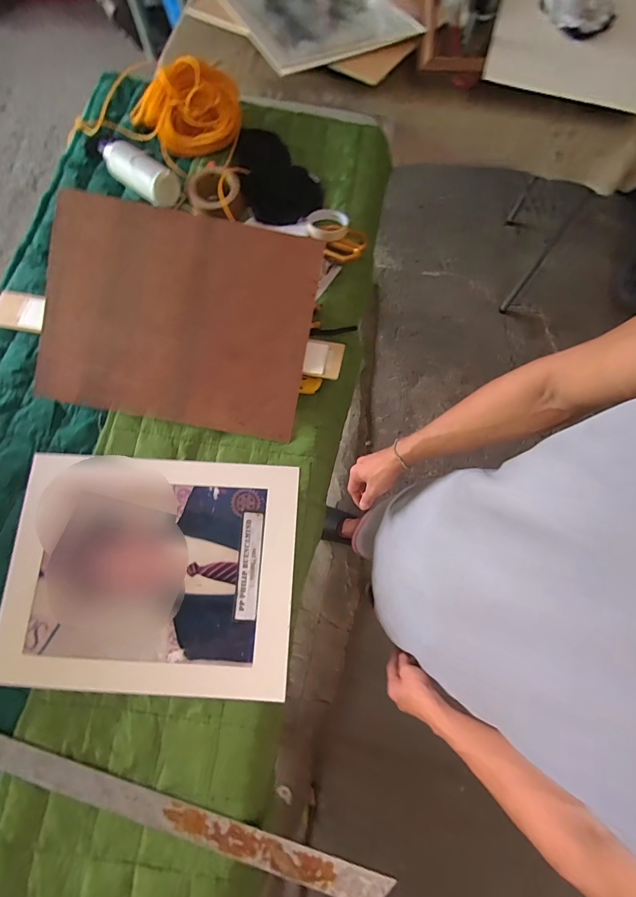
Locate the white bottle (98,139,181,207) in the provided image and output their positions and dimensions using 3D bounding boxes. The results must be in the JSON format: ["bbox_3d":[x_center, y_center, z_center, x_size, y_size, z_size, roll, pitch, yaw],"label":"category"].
[{"bbox_3d":[-0.389,-0.594,0.786,0.217,0.059,0.073,34,77,9],"label":"white bottle"}]

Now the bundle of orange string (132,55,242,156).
[{"bbox_3d":[-0.285,-0.723,0.799,0.235,0.104,0.155,-11,75,-3],"label":"bundle of orange string"}]

